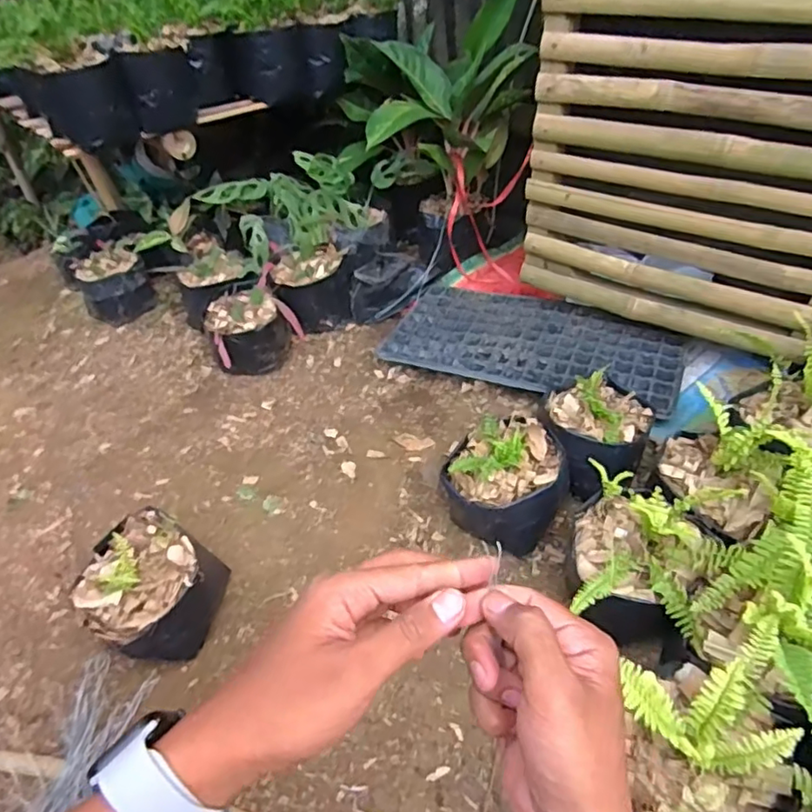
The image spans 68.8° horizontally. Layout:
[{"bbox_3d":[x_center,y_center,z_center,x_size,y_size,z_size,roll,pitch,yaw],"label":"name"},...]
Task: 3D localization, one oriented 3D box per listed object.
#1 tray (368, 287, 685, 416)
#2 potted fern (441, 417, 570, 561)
[{"bbox_3d":[0.241,-0.112,1.141,0.532,0.061,0.272,17,47,22],"label":"tray"},{"bbox_3d":[0.138,0.118,0.834,0.150,0.140,0.155,-2,42,2],"label":"potted fern"}]

